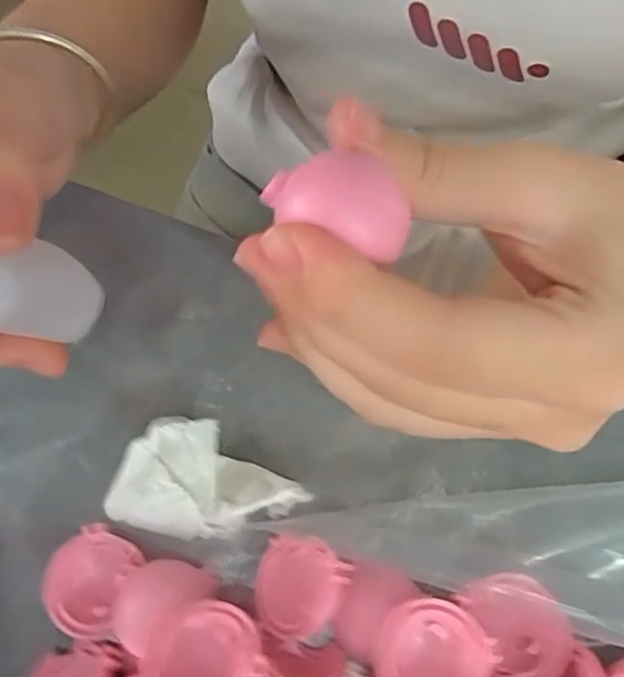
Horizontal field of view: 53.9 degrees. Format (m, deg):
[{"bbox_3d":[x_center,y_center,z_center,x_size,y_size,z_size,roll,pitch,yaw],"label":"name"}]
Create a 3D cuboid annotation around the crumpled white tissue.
[{"bbox_3d":[-0.034,0.048,0.202,0.060,0.013,0.036,12,70,8],"label":"crumpled white tissue"}]

